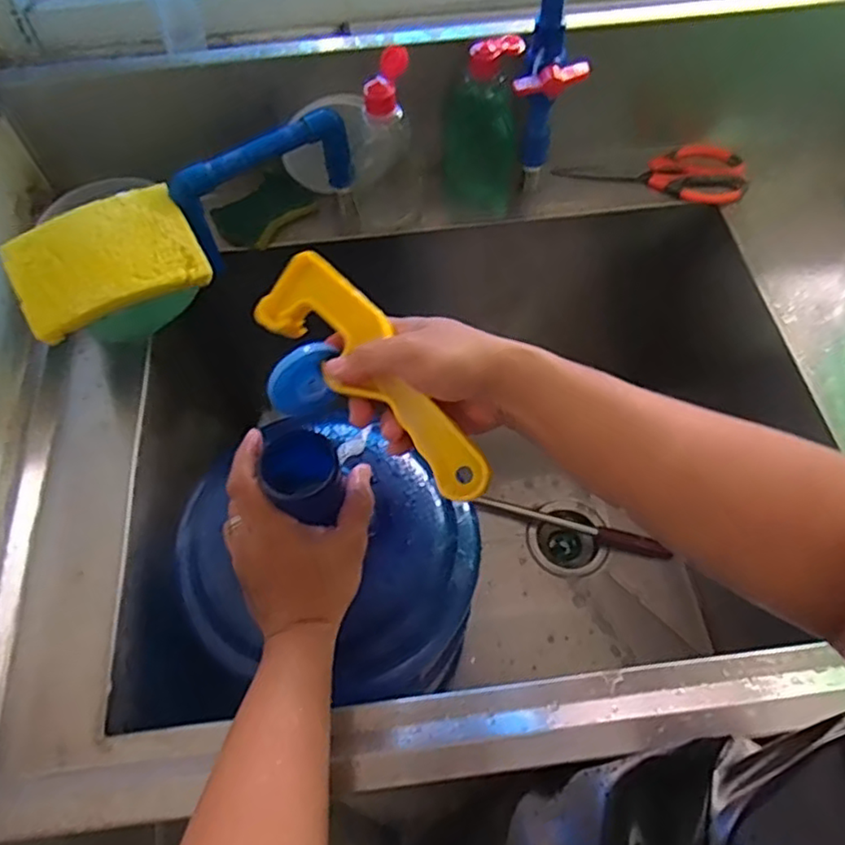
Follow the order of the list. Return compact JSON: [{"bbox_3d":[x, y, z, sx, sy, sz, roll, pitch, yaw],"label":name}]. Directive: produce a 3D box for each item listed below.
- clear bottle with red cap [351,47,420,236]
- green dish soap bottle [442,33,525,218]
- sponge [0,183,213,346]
[{"bbox_3d":[-0.038,-0.274,0.634,0.069,0.168,0.058,0,60,1],"label":"clear bottle with red cap"},{"bbox_3d":[0.059,-0.297,0.662,0.074,0.179,0.047,0,60,1],"label":"green dish soap bottle"},{"bbox_3d":[-0.270,-0.140,0.550,0.147,0.039,0.092,-27,63,-13],"label":"sponge"}]

